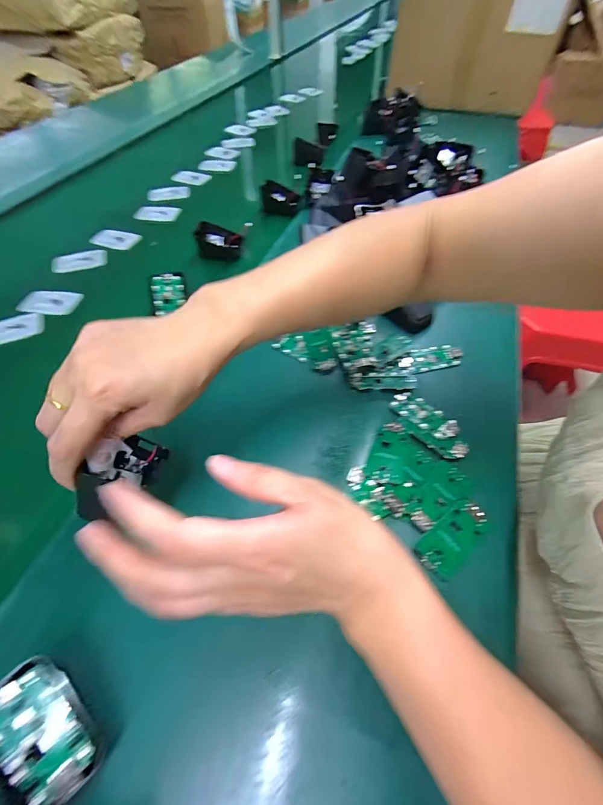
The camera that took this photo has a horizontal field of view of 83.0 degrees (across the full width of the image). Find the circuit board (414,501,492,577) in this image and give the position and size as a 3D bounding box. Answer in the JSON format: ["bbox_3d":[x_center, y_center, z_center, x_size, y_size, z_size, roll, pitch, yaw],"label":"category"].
[{"bbox_3d":[0.119,0.104,0.264,0.064,0.004,0.029,-32,57,-21],"label":"circuit board"}]

